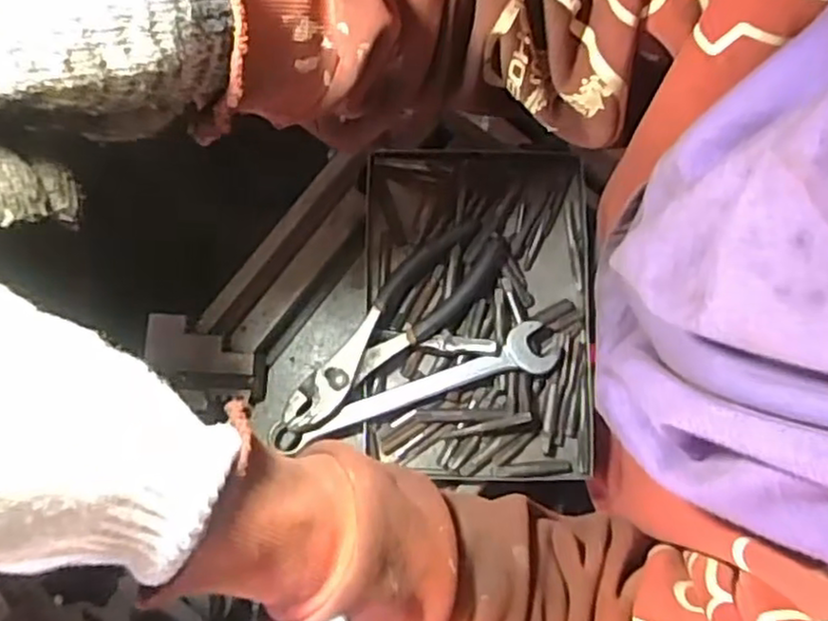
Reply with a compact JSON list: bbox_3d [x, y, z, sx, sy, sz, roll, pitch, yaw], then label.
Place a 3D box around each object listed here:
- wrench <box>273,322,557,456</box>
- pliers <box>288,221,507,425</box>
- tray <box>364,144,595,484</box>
[{"bbox_3d":[0.000,0.054,0.492,0.204,0.017,0.035,-18,78,-6],"label":"wrench"},{"bbox_3d":[-0.015,0.007,0.499,0.195,0.018,0.051,-38,80,-10],"label":"pliers"},{"bbox_3d":[0.048,-0.003,0.520,0.162,0.032,0.241,1,76,-2],"label":"tray"}]

